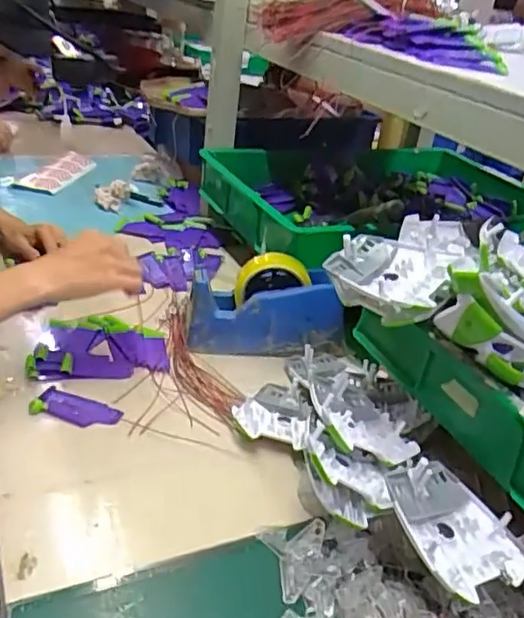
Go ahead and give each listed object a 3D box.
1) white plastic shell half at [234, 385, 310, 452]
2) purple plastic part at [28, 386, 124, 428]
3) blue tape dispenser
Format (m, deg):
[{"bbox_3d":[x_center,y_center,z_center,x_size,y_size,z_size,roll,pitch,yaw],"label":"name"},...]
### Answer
[{"bbox_3d":[0.016,0.111,0.674,0.079,0.023,0.098,14,30,11],"label":"white plastic shell half"},{"bbox_3d":[-0.197,0.106,0.652,0.091,0.007,0.041,15,30,13],"label":"purple plastic part"},{"bbox_3d":[0.007,-0.004,0.780,0.192,0.107,0.075,5,30,-2],"label":"blue tape dispenser"}]

